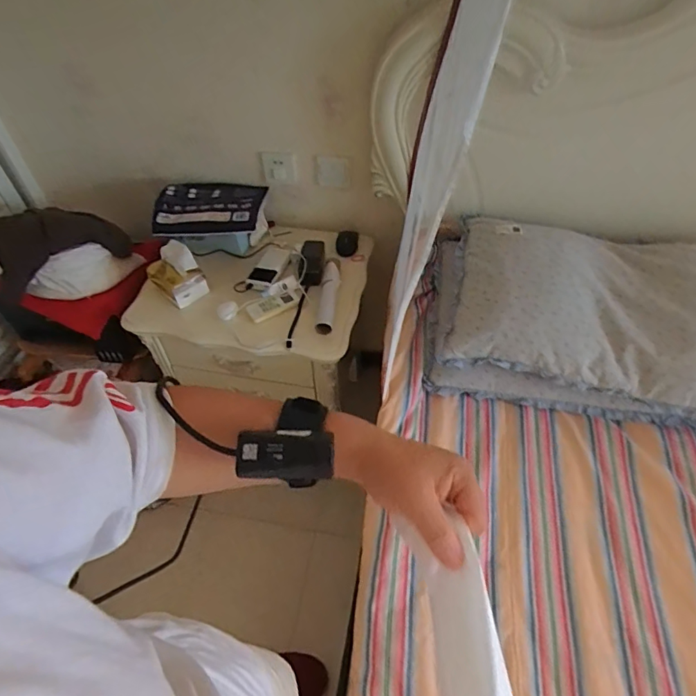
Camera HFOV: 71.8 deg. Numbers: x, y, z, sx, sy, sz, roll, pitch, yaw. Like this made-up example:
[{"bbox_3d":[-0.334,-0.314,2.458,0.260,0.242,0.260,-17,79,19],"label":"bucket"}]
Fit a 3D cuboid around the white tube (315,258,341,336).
[{"bbox_3d":[-0.048,-0.134,1.197,0.049,0.049,0.252,3,50,5],"label":"white tube"}]

